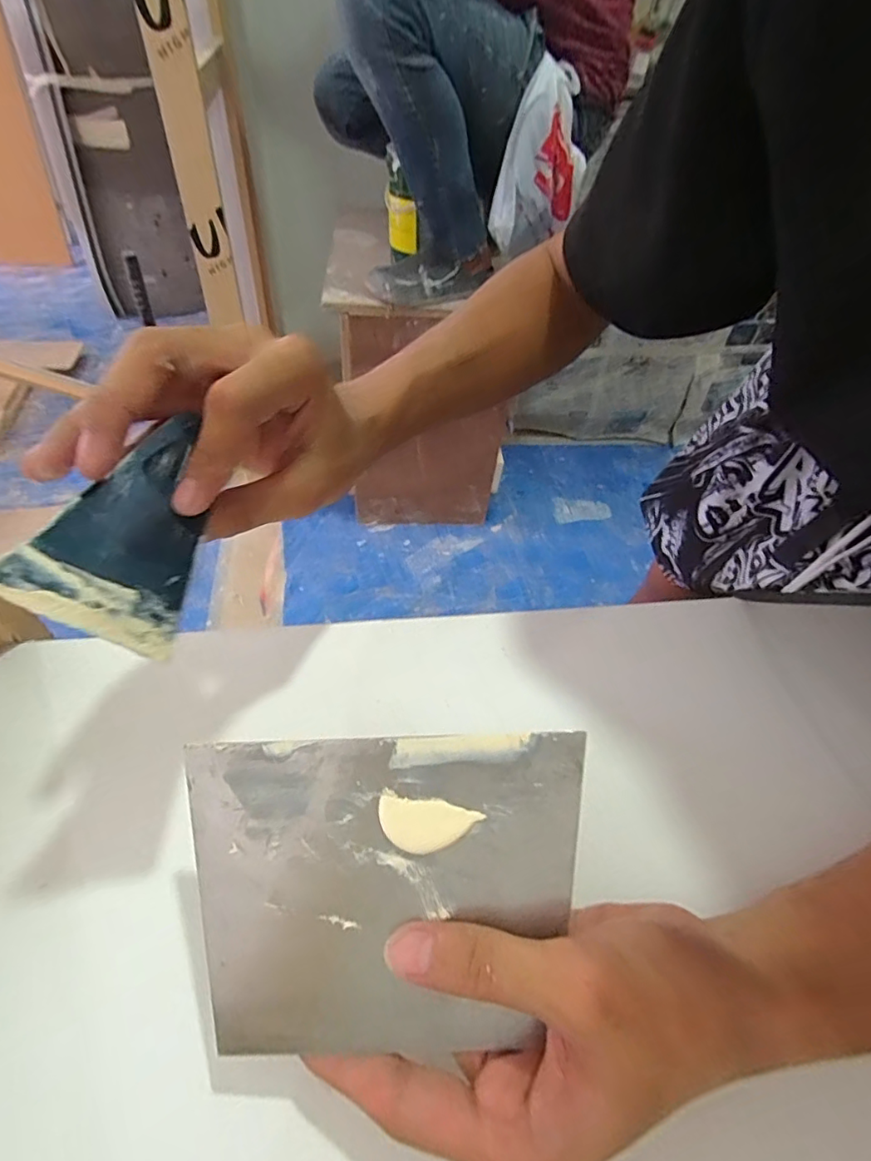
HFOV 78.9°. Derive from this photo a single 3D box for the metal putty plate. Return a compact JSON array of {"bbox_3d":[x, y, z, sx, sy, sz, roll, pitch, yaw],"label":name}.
[{"bbox_3d":[-0.017,0.107,0.186,0.137,0.004,0.099,-2,79,2],"label":"metal putty plate"}]

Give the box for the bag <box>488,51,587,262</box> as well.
[{"bbox_3d":[0.190,-0.726,0.932,0.095,0.238,0.203,26,52,14],"label":"bag"}]

